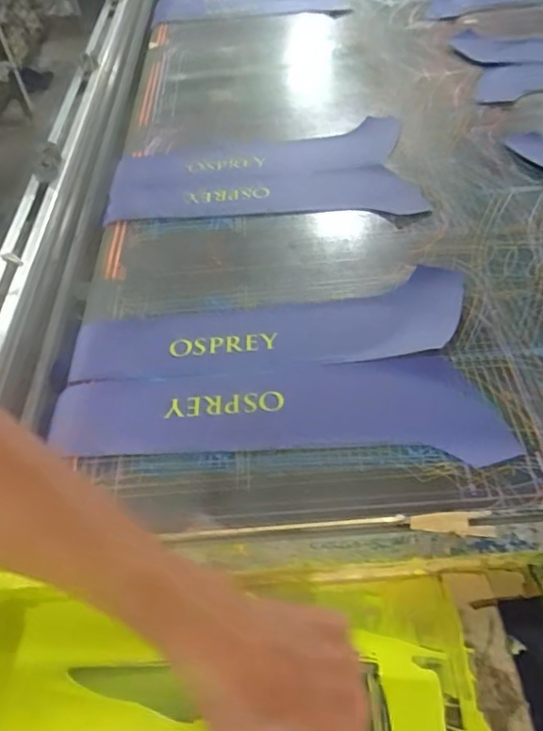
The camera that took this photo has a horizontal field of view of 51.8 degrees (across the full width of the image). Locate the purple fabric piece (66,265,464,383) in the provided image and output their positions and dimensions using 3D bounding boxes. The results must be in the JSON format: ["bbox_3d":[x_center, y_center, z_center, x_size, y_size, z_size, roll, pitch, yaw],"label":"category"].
[{"bbox_3d":[-0.002,-0.039,0.671,0.467,0.013,0.128,-10,54,-1],"label":"purple fabric piece"}]

